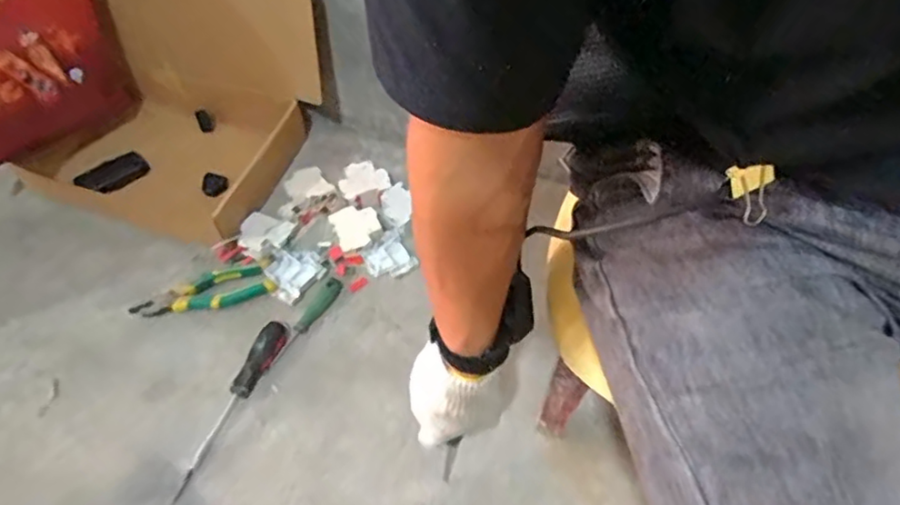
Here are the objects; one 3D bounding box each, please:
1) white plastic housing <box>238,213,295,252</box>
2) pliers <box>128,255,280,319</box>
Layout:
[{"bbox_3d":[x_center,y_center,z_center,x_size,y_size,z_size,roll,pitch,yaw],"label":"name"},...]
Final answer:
[{"bbox_3d":[-0.280,-0.030,0.951,0.065,0.024,0.070,0,52,0],"label":"white plastic housing"},{"bbox_3d":[-0.354,0.055,0.903,0.195,0.023,0.059,-12,53,-9],"label":"pliers"}]

